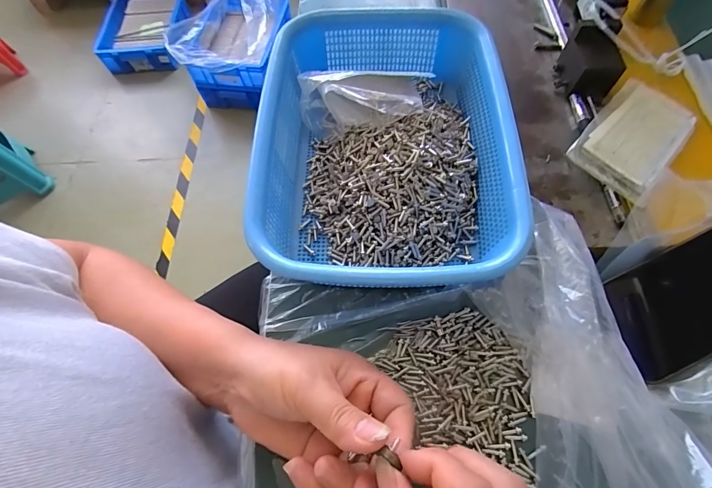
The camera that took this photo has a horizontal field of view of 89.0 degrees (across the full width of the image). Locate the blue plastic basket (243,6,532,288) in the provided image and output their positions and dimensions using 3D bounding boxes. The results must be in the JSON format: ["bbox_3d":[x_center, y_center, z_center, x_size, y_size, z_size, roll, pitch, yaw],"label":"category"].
[{"bbox_3d":[0.021,-0.092,0.324,0.197,0.062,0.283,-3,64,1],"label":"blue plastic basket"}]

